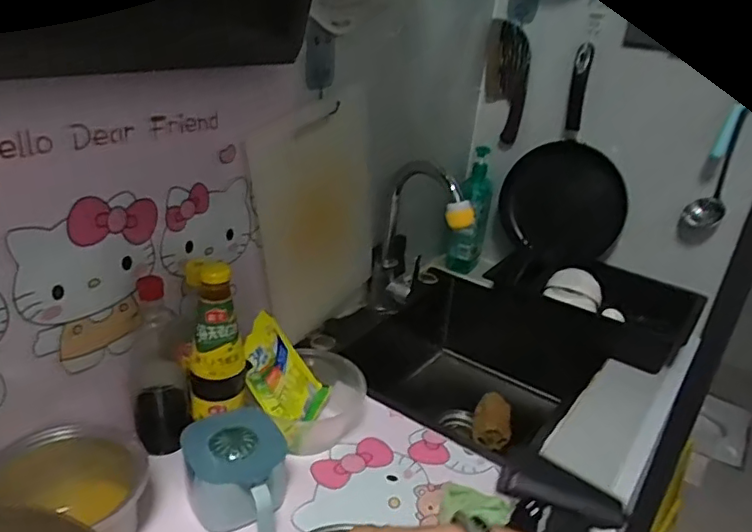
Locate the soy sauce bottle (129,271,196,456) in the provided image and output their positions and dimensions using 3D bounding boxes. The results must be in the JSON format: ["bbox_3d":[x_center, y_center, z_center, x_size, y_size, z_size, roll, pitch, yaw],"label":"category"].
[{"bbox_3d":[-0.275,0.119,0.763,0.065,0.218,0.078,-5,24,-32],"label":"soy sauce bottle"}]

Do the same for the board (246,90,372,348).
[{"bbox_3d":[-0.090,-0.074,0.969,0.019,0.384,0.243,23,42,32],"label":"board"}]

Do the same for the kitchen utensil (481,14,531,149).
[{"bbox_3d":[0.259,-0.369,1.219,0.101,0.231,0.013,22,25,32],"label":"kitchen utensil"}]

